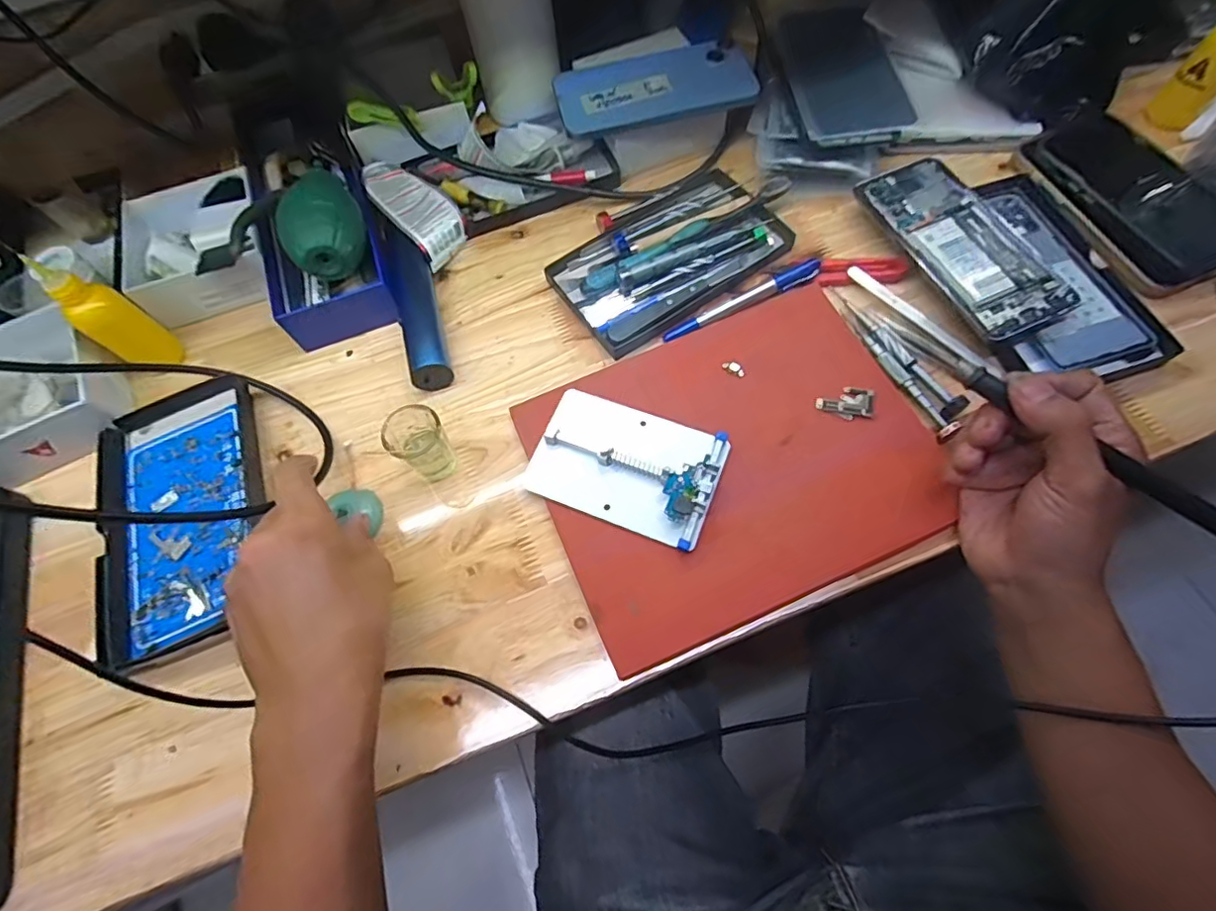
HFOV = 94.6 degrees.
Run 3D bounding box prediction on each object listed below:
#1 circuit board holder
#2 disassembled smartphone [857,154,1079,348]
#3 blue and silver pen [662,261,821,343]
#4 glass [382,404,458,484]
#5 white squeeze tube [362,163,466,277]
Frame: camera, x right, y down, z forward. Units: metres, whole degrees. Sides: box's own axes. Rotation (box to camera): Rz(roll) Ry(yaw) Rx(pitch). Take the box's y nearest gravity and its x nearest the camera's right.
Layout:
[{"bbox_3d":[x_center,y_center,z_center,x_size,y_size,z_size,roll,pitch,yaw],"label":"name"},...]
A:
[{"bbox_3d":[0.012,0.003,0.362,0.117,0.017,0.079,21,73,9],"label":"circuit board holder"},{"bbox_3d":[0.260,-0.158,0.410,0.083,0.013,0.164,-30,72,-8],"label":"disassembled smartphone"},{"bbox_3d":[0.101,-0.117,0.417,0.129,0.008,0.016,-27,72,-7],"label":"blue and silver pen"},{"bbox_3d":[-0.123,-0.008,0.373,0.039,0.045,0.036,-2,66,5],"label":"glass"},{"bbox_3d":[-0.163,-0.207,0.467,0.045,0.031,0.114,-40,70,-12],"label":"white squeeze tube"}]

